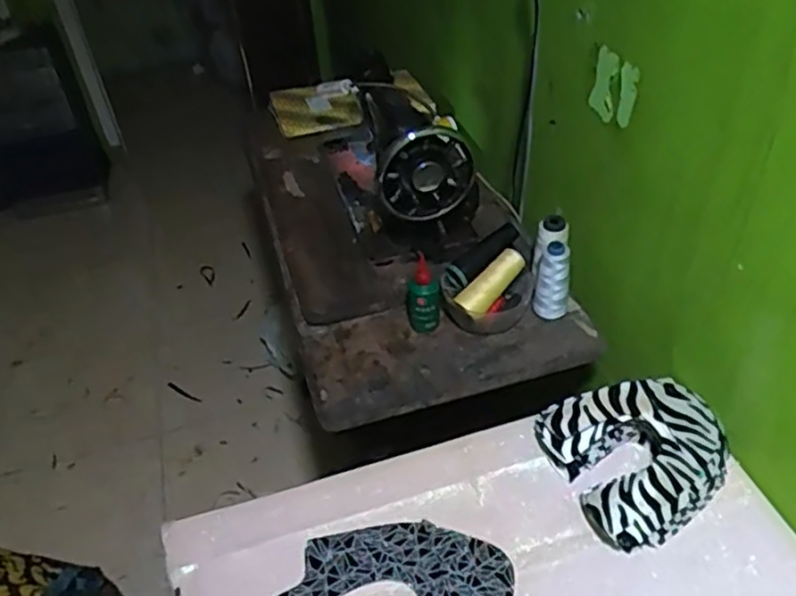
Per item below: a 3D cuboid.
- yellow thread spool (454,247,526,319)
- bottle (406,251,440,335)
[{"bbox_3d":[0.127,-0.018,0.928,0.109,0.035,0.036,-44,51,-7],"label":"yellow thread spool"},{"bbox_3d":[0.033,-0.004,0.934,0.042,0.095,0.047,-3,41,3],"label":"bottle"}]

